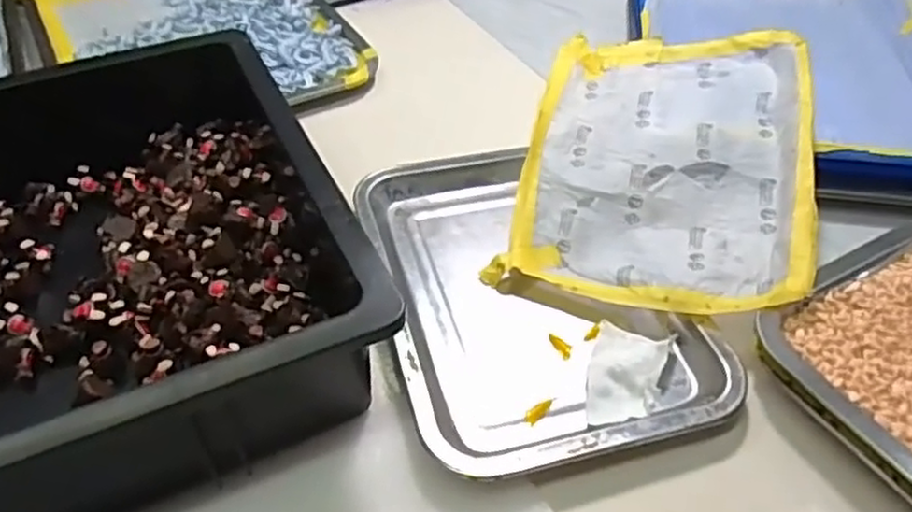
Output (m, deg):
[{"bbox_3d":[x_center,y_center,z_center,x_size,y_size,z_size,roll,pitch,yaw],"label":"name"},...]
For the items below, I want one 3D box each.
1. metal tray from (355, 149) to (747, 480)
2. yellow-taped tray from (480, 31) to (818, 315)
[{"bbox_3d":[0.045,0.015,0.448,0.179,0.018,0.249,-13,47,-9],"label":"metal tray"},{"bbox_3d":[0.144,-0.073,0.494,0.187,0.031,0.252,9,57,15],"label":"yellow-taped tray"}]

